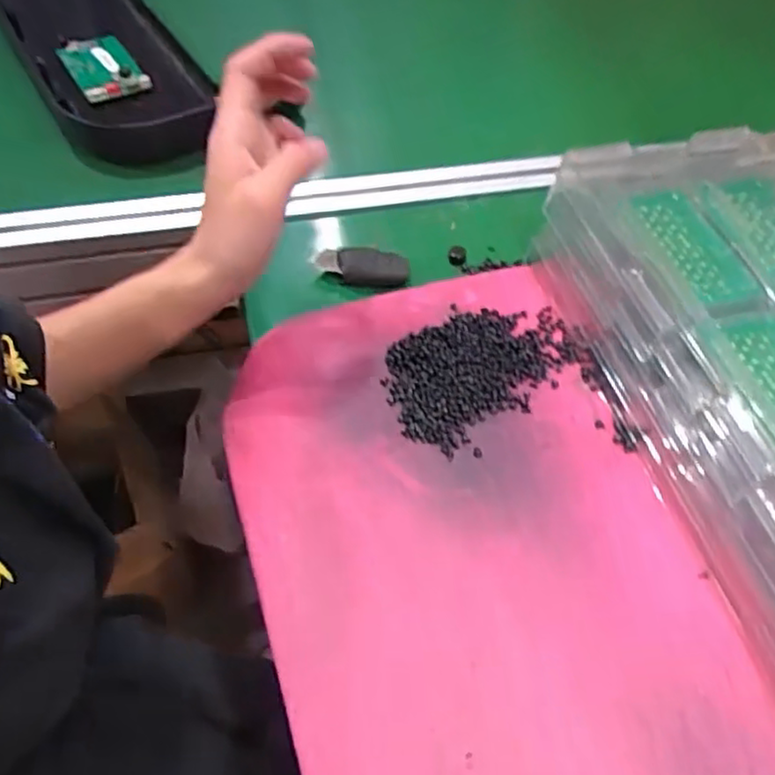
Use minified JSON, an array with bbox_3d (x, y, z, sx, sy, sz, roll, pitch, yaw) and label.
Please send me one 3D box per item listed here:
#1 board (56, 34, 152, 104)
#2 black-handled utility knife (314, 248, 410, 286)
[{"bbox_3d":[-0.291,-0.329,0.715,0.063,0.016,0.118,-26,62,-20],"label":"board"},{"bbox_3d":[-0.021,-0.092,0.533,0.075,0.014,0.027,10,55,18],"label":"black-handled utility knife"}]

